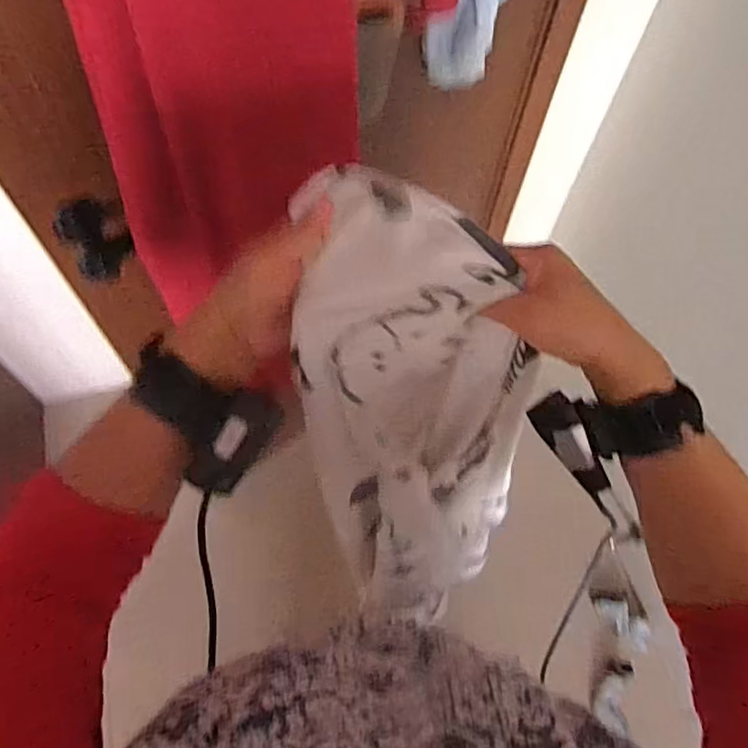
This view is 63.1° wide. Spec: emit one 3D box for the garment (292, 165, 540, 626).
[{"bbox_3d":[0.042,0.068,0.514,0.162,0.478,0.105,-31,49,-20],"label":"garment"}]

